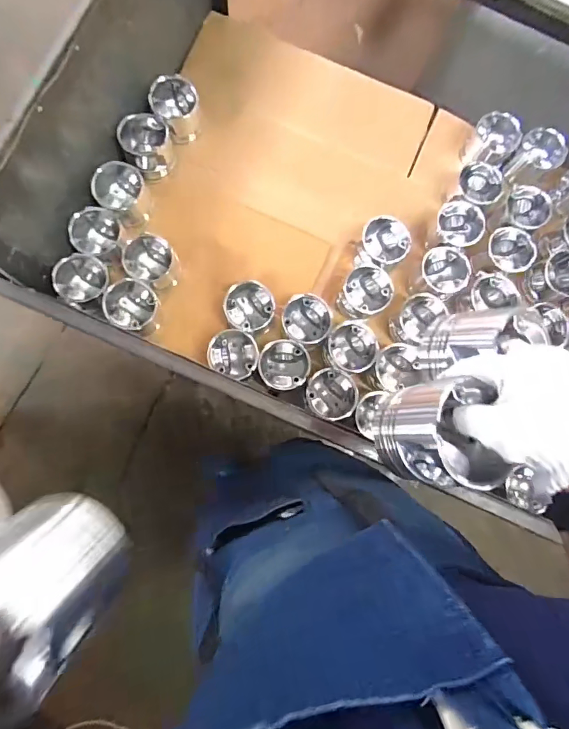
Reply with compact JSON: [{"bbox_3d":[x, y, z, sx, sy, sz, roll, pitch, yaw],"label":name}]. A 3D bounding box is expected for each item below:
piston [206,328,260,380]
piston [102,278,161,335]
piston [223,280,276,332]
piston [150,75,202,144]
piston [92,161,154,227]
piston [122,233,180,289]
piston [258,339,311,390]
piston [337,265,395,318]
[{"bbox_3d":[-0.094,-0.017,0.814,0.093,0.080,0.084,28,83,-1],"label":"piston"},{"bbox_3d":[-0.285,-0.108,0.812,0.086,0.096,0.089,0,84,-4],"label":"piston"},{"bbox_3d":[-0.066,-0.105,0.825,0.094,0.081,0.088,0,84,-4],"label":"piston"},{"bbox_3d":[-0.214,-0.509,0.859,0.090,0.104,0.082,0,84,-4],"label":"piston"},{"bbox_3d":[-0.307,-0.329,0.828,0.096,0.104,0.101,0,84,-4],"label":"piston"},{"bbox_3d":[-0.258,-0.197,0.825,0.094,0.090,0.087,0,84,-4],"label":"piston"},{"bbox_3d":[-0.002,0.002,0.807,0.091,0.063,0.090,0,84,-4],"label":"piston"},{"bbox_3d":[0.158,-0.138,0.837,0.088,0.078,0.094,0,84,-4],"label":"piston"}]

